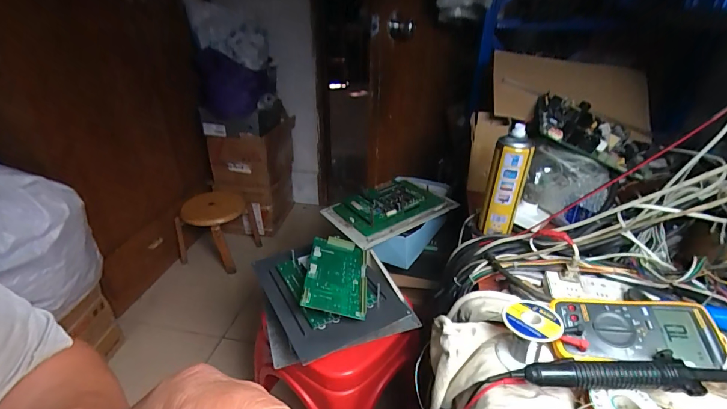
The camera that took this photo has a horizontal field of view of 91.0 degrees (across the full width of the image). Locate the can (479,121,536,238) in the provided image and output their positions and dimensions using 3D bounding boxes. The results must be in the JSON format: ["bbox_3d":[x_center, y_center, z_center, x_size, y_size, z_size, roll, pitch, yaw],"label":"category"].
[{"bbox_3d":[0.270,-0.044,0.679,0.068,0.208,0.057,14,32,22],"label":"can"}]

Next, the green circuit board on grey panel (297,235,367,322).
[{"bbox_3d":[-0.053,0.139,0.726,0.119,0.012,0.205,14,36,-8],"label":"green circuit board on grey panel"}]

